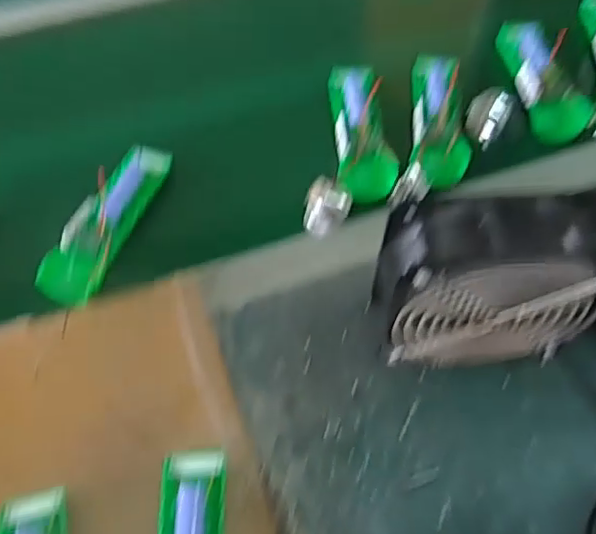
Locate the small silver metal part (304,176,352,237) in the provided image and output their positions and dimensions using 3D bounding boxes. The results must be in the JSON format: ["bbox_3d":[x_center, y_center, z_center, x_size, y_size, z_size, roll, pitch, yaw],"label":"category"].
[{"bbox_3d":[0.026,-0.054,0.532,0.039,0.041,0.037,11,57,5],"label":"small silver metal part"}]

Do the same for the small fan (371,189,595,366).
[{"bbox_3d":[0.130,0.018,0.422,0.154,0.152,0.062,-1,57,-2],"label":"small fan"}]

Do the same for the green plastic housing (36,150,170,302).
[{"bbox_3d":[-0.171,-0.046,0.525,0.053,0.030,0.169,16,58,9],"label":"green plastic housing"}]

